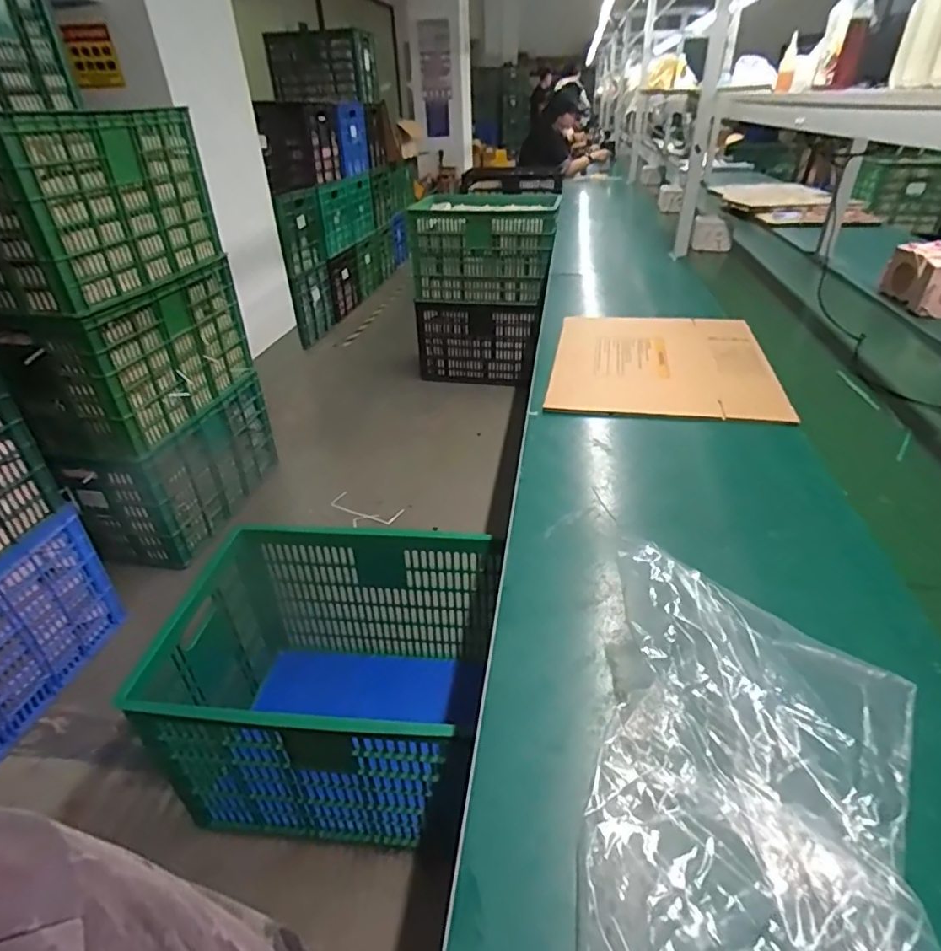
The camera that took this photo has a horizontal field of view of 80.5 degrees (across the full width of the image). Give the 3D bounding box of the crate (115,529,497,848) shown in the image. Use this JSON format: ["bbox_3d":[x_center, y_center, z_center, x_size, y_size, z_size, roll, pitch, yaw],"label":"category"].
[{"bbox_3d":[-0.278,0.429,1.170,0.585,0.436,0.458,0,34,5],"label":"crate"}]

